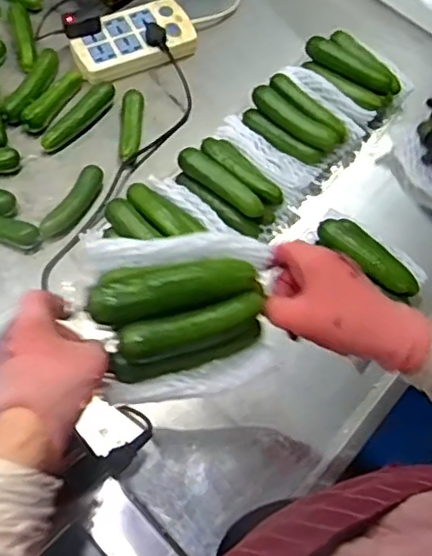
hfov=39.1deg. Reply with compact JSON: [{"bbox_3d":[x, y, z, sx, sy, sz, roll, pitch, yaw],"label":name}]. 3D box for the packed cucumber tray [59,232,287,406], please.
[{"bbox_3d":[-0.027,0.028,0.481,0.149,0.068,0.128,-8,66,-7],"label":"packed cucumber tray"}]

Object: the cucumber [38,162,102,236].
[{"bbox_3d":[-0.187,-0.099,0.802,0.031,0.029,0.114,31,67,11],"label":"cucumber"}]

